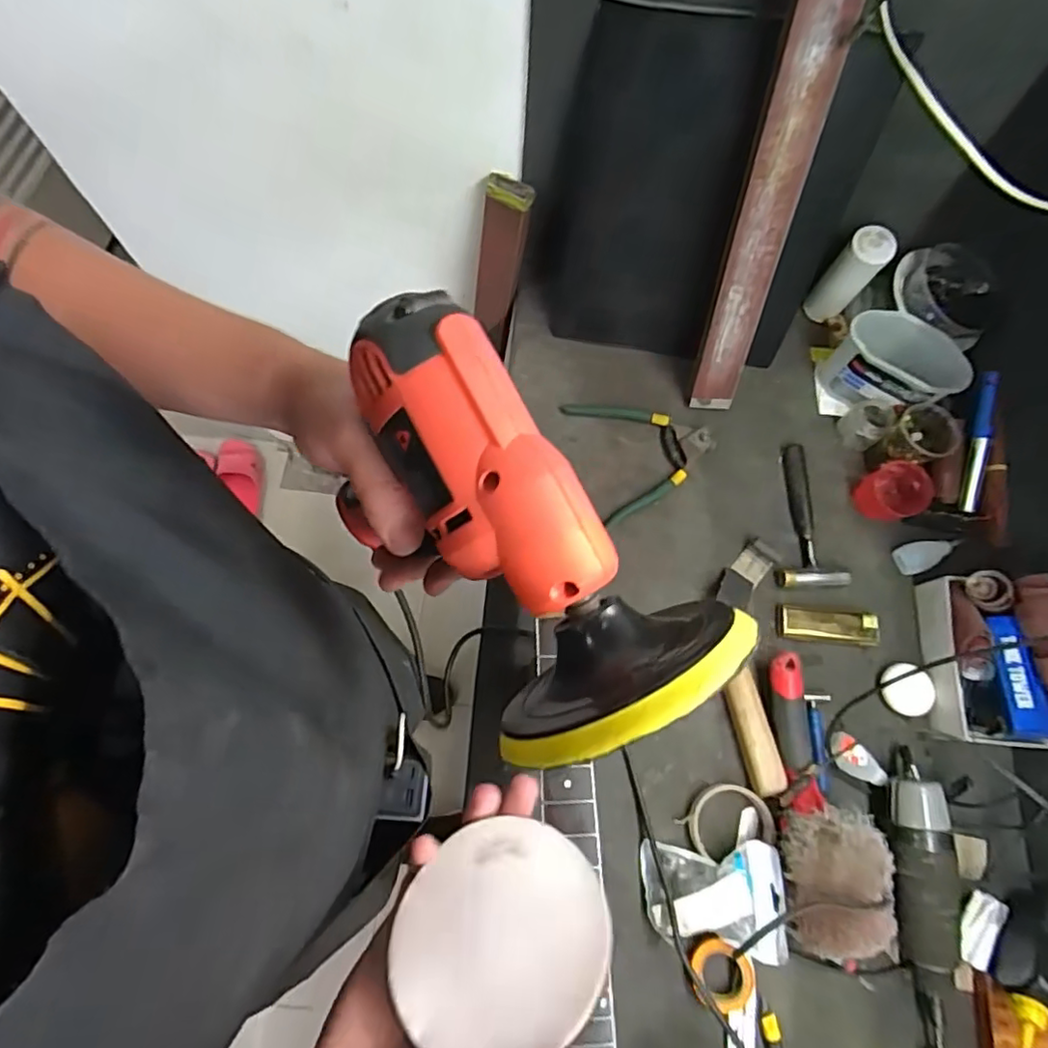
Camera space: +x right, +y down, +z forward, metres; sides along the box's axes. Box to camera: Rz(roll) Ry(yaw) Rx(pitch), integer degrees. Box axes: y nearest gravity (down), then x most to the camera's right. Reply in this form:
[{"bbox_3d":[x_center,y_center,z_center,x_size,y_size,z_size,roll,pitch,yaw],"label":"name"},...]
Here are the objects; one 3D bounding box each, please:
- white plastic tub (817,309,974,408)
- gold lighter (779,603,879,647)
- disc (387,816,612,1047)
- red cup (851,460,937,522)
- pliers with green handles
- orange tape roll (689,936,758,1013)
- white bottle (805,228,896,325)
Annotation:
[{"bbox_3d":[0.445,-0.188,0.742,0.141,0.103,0.087,28,73,7],"label":"white plastic tub"},{"bbox_3d":[0.349,0.116,0.698,0.110,0.018,0.039,6,72,0],"label":"gold lighter"},{"bbox_3d":[-0.013,0.227,0.338,0.116,0.009,0.112,-8,37,6],"label":"disc"},{"bbox_3d":[0.442,-0.036,0.728,0.061,0.062,0.066,1,72,-2],"label":"red cup"},{"bbox_3d":[0.149,-0.104,0.768,0.158,0.014,0.167,-22,78,9],"label":"pliers with green handles"},{"bbox_3d":[0.192,0.432,0.585,0.059,0.024,0.060,2,72,-1],"label":"orange tape roll"},{"bbox_3d":[0.397,-0.299,0.756,0.051,0.141,0.042,41,75,11],"label":"white bottle"}]

